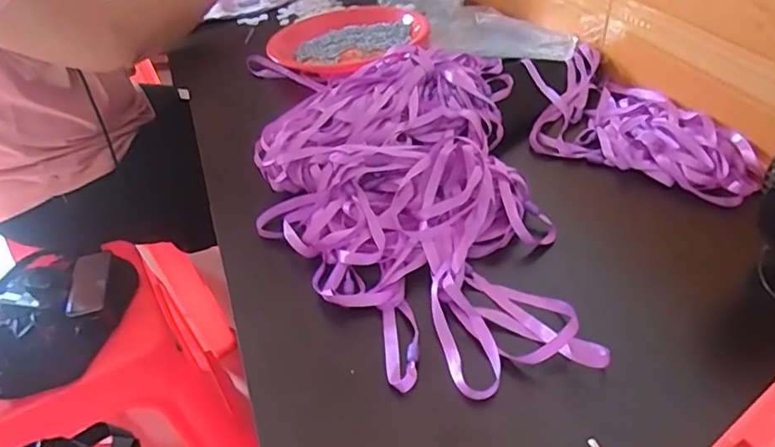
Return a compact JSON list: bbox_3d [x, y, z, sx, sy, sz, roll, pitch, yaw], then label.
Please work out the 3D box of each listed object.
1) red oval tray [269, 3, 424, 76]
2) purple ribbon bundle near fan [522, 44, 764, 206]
[{"bbox_3d":[-0.067,-0.284,0.874,0.232,0.043,0.223,-19,42,-15],"label":"red oval tray"},{"bbox_3d":[0.241,-0.107,0.626,0.155,0.032,0.282,-15,41,-11],"label":"purple ribbon bundle near fan"}]

